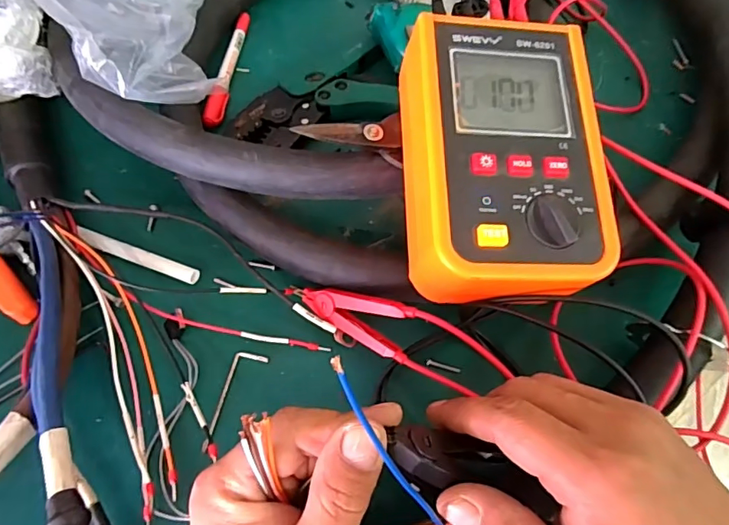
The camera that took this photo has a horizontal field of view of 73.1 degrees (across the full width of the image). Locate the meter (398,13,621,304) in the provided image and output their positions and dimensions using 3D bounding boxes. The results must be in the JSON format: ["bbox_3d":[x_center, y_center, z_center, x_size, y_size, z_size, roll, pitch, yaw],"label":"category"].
[{"bbox_3d":[0.074,-0.054,0.277,0.111,0.062,0.165,-1,64,-2],"label":"meter"}]

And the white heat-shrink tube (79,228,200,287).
[{"bbox_3d":[-0.159,-0.004,0.340,0.097,0.015,0.014,20,63,10],"label":"white heat-shrink tube"}]

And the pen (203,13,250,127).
[{"bbox_3d":[-0.119,-0.174,0.432,0.014,0.010,0.138,4,62,2],"label":"pen"}]

